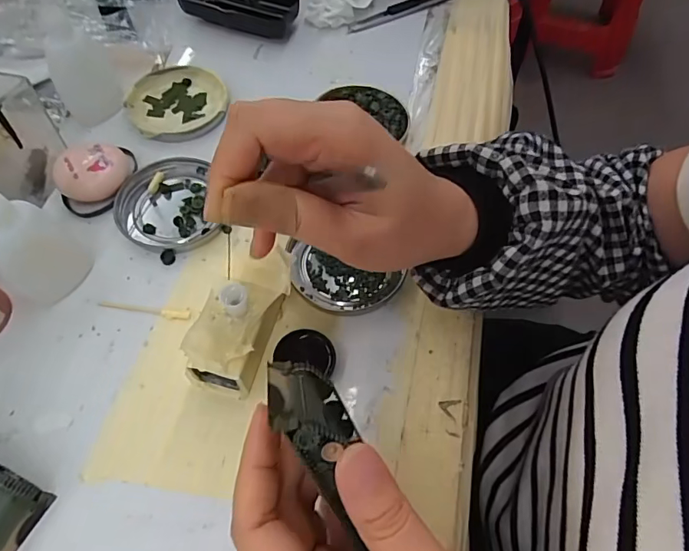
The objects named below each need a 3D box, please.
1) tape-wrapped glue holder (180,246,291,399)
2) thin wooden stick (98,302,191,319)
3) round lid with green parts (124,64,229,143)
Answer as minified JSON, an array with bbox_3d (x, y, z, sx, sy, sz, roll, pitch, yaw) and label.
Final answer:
[{"bbox_3d":[-0.059,0.027,0.274,0.039,0.044,0.077,21,60,11],"label":"tape-wrapped glue holder"},{"bbox_3d":[-0.126,0.022,0.298,0.058,0.004,0.007,7,60,0],"label":"thin wooden stick"},{"bbox_3d":[-0.136,-0.142,0.389,0.078,0.011,0.078,1,58,-1],"label":"round lid with green parts"}]

